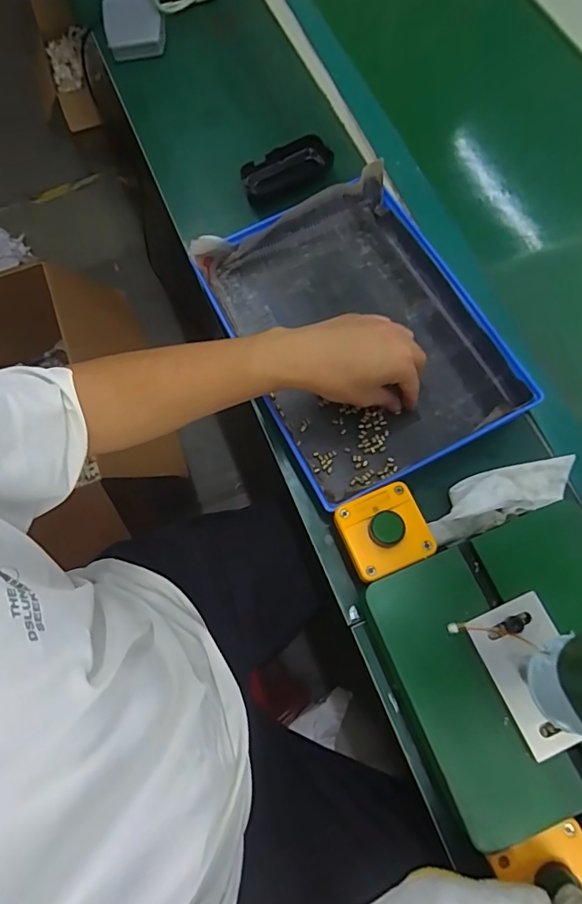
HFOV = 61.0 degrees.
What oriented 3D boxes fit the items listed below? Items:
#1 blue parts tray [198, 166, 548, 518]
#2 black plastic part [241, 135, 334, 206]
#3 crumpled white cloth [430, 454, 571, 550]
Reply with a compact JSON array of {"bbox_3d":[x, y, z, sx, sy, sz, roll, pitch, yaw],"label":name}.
[{"bbox_3d":[0.070,-0.128,0.518,0.246,0.045,0.320,-27,73,-7],"label":"blue parts tray"},{"bbox_3d":[-0.004,-0.337,0.594,0.111,0.024,0.053,-27,72,-6],"label":"black plastic part"},{"bbox_3d":[0.198,0.036,0.453,0.156,0.039,0.053,-23,72,-18],"label":"crumpled white cloth"}]

